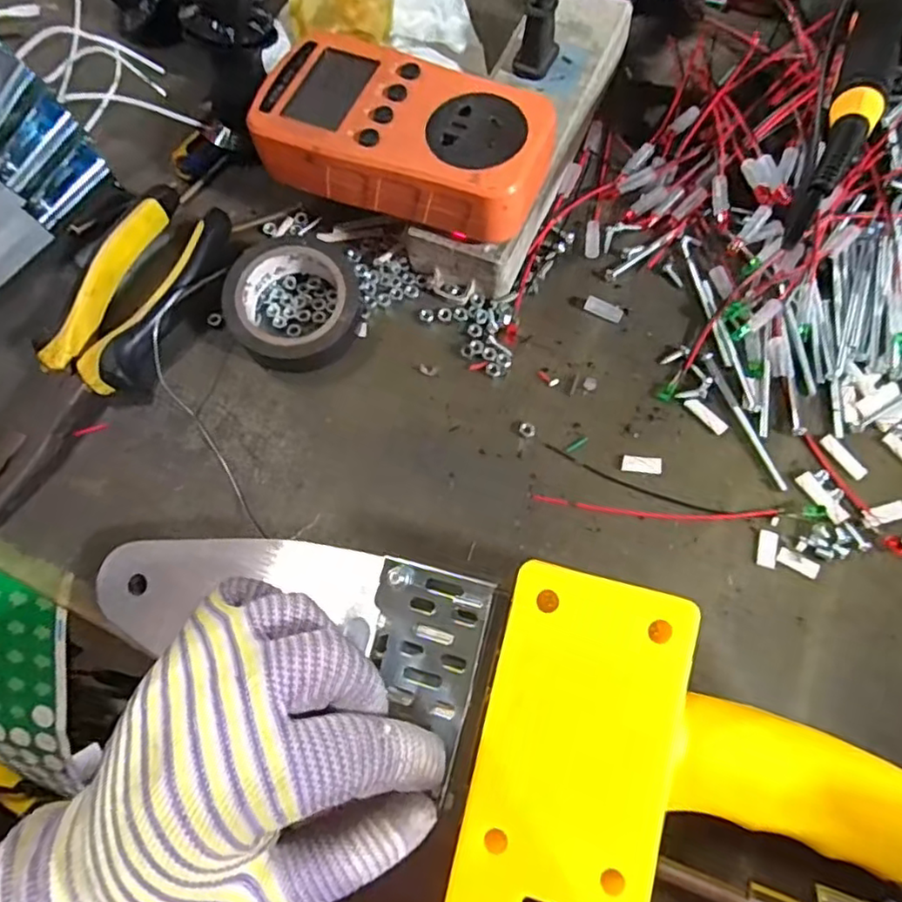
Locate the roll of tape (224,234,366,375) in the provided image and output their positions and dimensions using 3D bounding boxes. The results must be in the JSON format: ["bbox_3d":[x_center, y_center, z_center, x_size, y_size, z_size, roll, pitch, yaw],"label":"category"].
[{"bbox_3d":[-0.073,-0.071,0.297,0.061,0.026,0.066,0,72,1],"label":"roll of tape"}]

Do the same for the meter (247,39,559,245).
[{"bbox_3d":[-0.021,-0.137,0.275,0.125,0.032,0.065,21,73,8],"label":"meter"}]

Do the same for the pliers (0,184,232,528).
[{"bbox_3d":[-0.170,-0.041,0.289,0.042,0.024,0.188,27,74,9],"label":"pliers"}]

